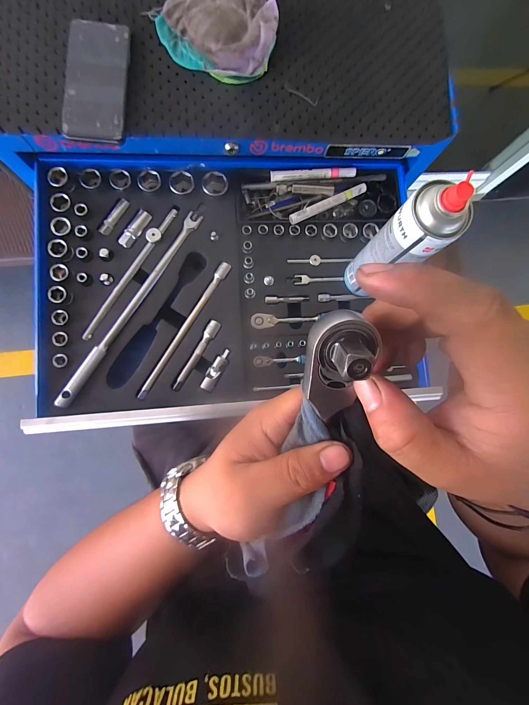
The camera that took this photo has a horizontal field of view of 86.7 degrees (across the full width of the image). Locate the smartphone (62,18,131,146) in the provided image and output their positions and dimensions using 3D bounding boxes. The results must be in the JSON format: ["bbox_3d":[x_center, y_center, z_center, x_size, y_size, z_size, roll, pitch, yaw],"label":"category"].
[{"bbox_3d":[-0.215,-0.348,0.360,0.074,0.011,0.155,2,84,-6],"label":"smartphone"}]

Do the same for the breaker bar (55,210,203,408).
[{"bbox_3d":[-0.202,-0.076,0.427,0.027,0.019,0.348,31,82,-2],"label":"breaker bar"}]

